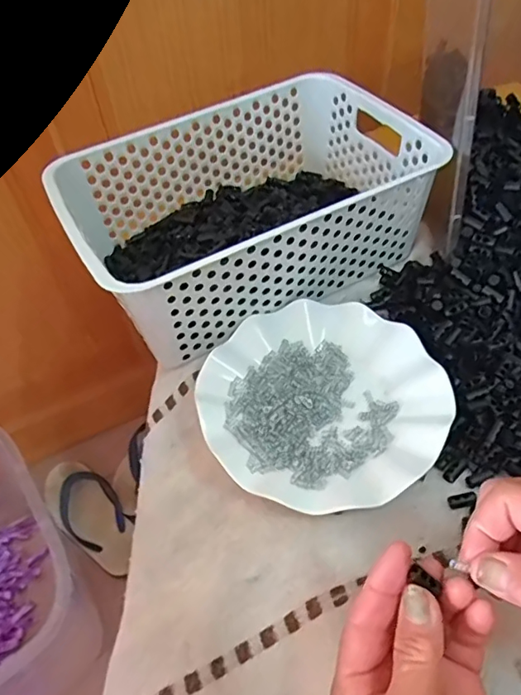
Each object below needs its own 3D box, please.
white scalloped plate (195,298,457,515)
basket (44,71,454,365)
[{"bbox_3d":[0.047,0.039,0.411,0.179,0.026,0.180,-1,50,1],"label":"white scalloped plate"},{"bbox_3d":[-0.016,-0.132,0.483,0.305,0.097,0.204,-22,53,-16],"label":"basket"}]

